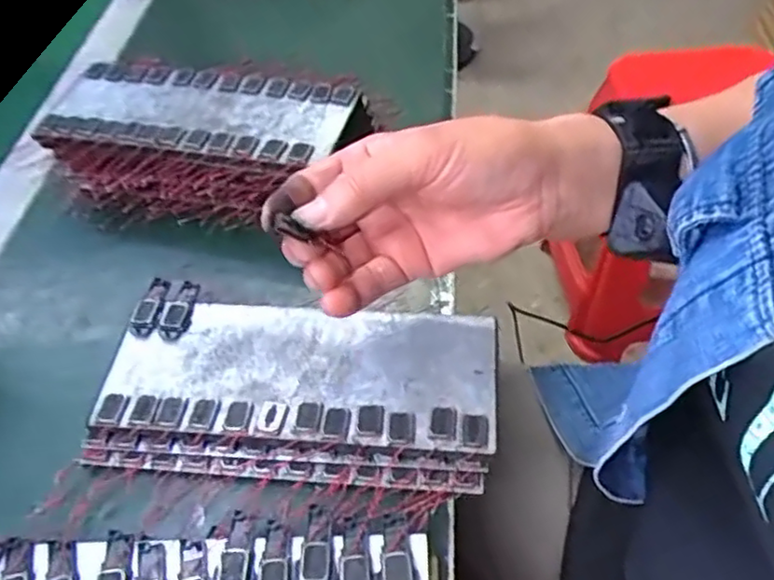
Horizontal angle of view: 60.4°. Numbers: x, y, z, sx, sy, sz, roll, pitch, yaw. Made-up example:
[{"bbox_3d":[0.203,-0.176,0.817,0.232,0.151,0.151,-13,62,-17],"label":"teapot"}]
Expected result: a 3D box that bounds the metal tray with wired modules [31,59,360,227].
[{"bbox_3d":[-0.125,-0.102,0.451,0.204,0.047,0.107,9,52,12],"label":"metal tray with wired modules"}]

